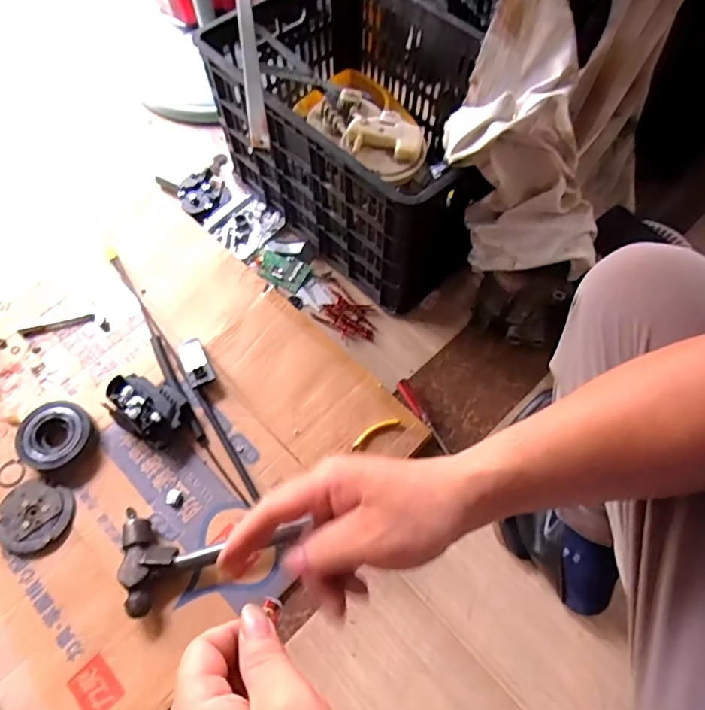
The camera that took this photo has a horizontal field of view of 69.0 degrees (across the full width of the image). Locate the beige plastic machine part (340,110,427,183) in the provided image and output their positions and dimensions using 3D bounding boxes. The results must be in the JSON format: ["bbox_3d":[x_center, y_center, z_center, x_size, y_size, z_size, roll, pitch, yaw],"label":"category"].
[{"bbox_3d":[0.043,-0.293,0.715,0.112,0.032,0.093,17,65,9],"label":"beige plastic machine part"}]

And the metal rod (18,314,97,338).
[{"bbox_3d":[-0.514,-0.051,0.894,0.129,0.006,0.019,-14,62,-7],"label":"metal rod"}]

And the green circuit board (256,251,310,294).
[{"bbox_3d":[-0.130,-0.155,0.940,0.091,0.011,0.066,24,65,13],"label":"green circuit board"}]

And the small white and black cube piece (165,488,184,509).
[{"bbox_3d":[-0.260,0.209,0.750,0.028,0.006,0.022,31,66,16],"label":"small white and black cube piece"}]

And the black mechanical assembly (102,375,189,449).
[{"bbox_3d":[-0.309,0.083,0.780,0.115,0.068,0.084,27,67,14],"label":"black mechanical assembly"}]

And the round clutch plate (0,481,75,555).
[{"bbox_3d":[-0.459,0.233,0.738,0.103,0.015,0.097,0,62,1],"label":"round clutch plate"}]

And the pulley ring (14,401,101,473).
[{"bbox_3d":[-0.451,0.123,0.781,0.106,0.039,0.104,0,62,1],"label":"pulley ring"}]

